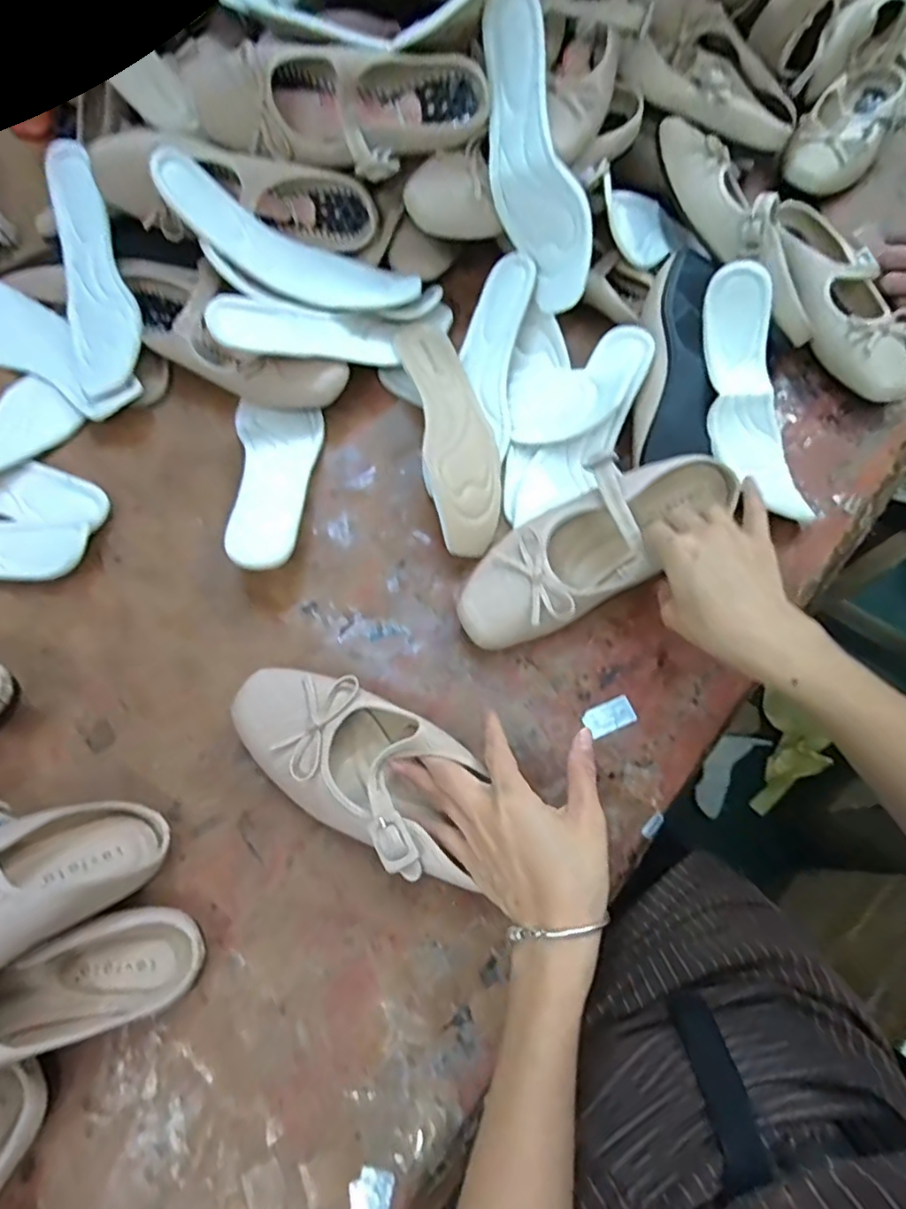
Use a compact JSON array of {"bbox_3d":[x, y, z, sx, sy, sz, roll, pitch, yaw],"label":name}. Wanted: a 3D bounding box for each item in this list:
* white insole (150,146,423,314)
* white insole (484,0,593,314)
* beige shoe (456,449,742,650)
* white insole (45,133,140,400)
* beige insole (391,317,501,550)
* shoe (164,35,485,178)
[{"bbox_3d":[-0.142,-0.306,0.529,0.222,0.029,0.065,20,68,-19],"label":"white insole"},{"bbox_3d":[0.062,-0.361,0.499,0.016,0.075,0.219,-38,114,-46],"label":"white insole"},{"bbox_3d":[0.111,-0.050,0.472,0.236,0.061,0.083,-34,74,-10],"label":"beige shoe"},{"bbox_3d":[-0.329,-0.299,0.553,0.068,0.038,0.238,-14,84,-7],"label":"white insole"},{"bbox_3d":[-0.002,-0.154,0.528,0.073,0.024,0.231,-5,71,-23],"label":"beige insole"},{"bbox_3d":[-0.094,-0.406,0.497,0.244,0.066,0.073,3,69,0],"label":"shoe"}]

